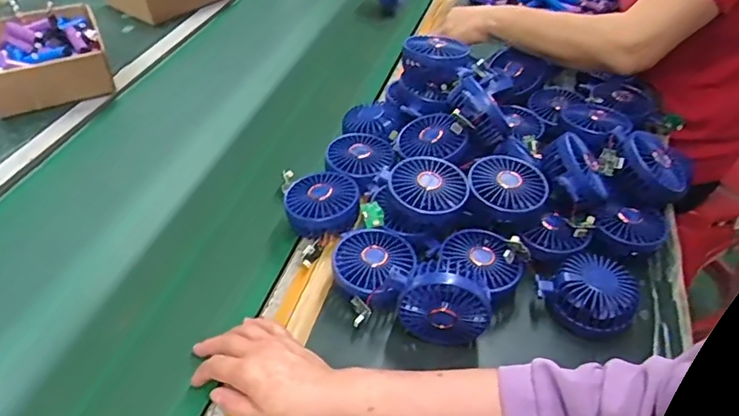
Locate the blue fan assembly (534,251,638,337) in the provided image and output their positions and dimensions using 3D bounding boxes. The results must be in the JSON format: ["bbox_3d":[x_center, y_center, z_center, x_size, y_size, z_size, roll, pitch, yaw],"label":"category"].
[{"bbox_3d":[0.234,0.092,0.604,0.098,0.050,0.082,27,48,26],"label":"blue fan assembly"}]

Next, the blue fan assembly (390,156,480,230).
[{"bbox_3d":[0.068,-0.013,0.631,0.088,0.051,0.087,0,42,0],"label":"blue fan assembly"}]

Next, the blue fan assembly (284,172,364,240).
[{"bbox_3d":[-0.055,-0.003,0.672,0.084,0.045,0.083,0,42,0],"label":"blue fan assembly"}]

